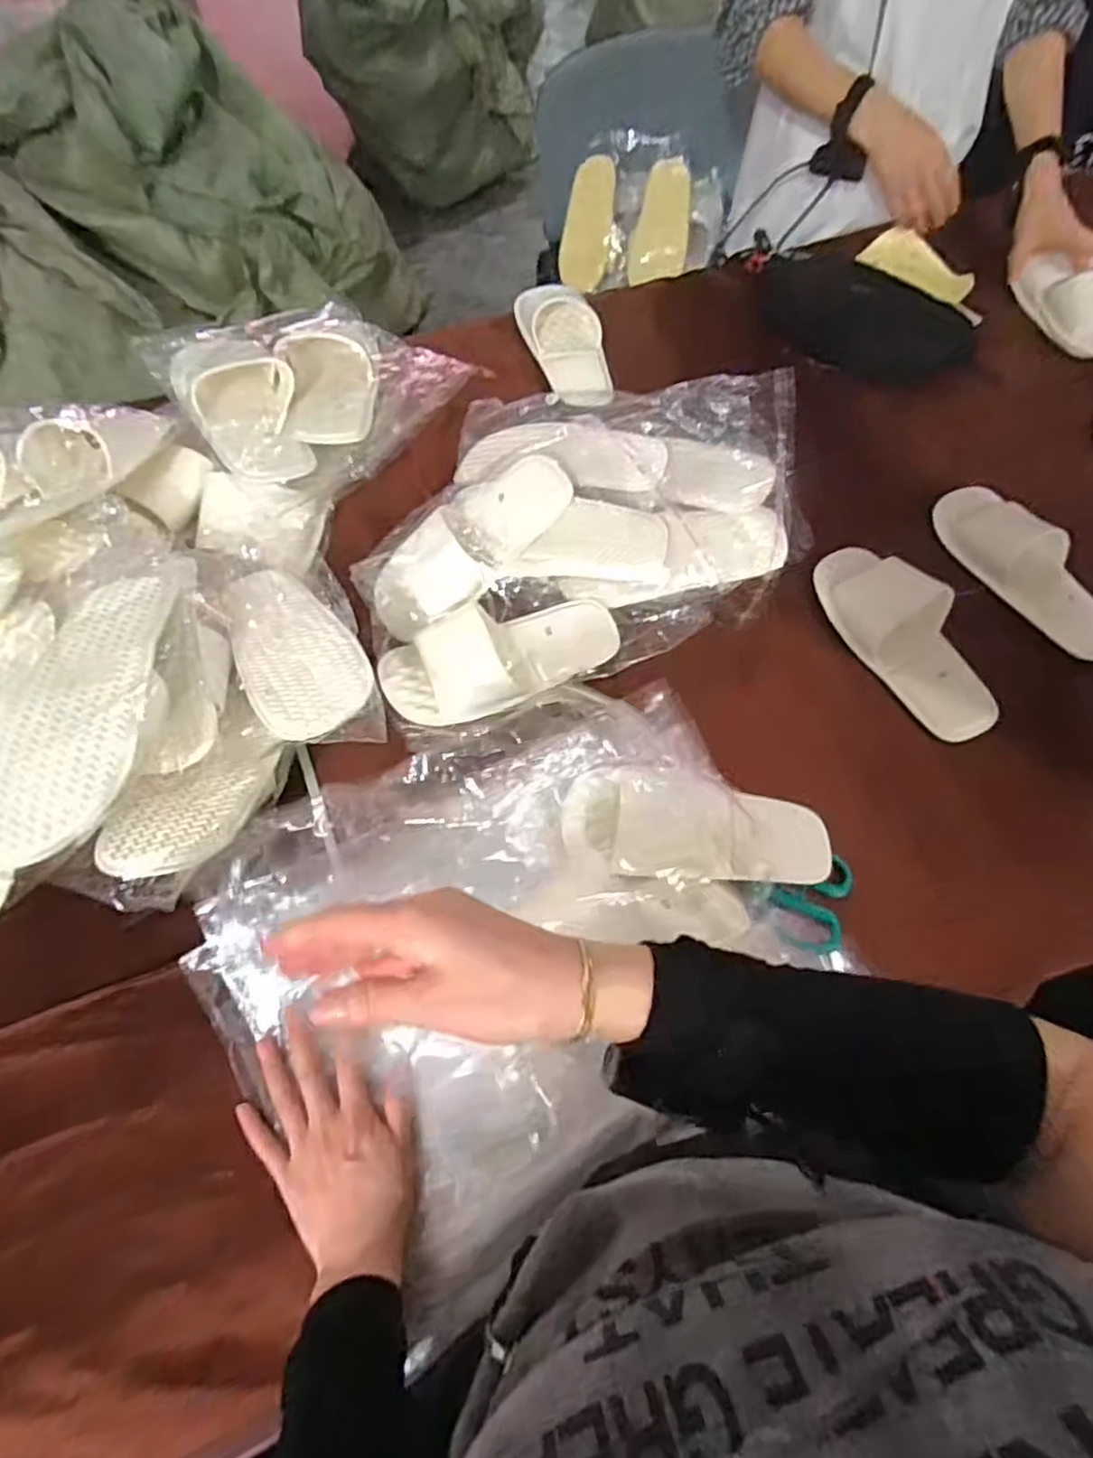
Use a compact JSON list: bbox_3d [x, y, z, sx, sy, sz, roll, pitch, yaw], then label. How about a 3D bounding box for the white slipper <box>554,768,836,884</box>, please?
[{"bbox_3d":[0.129,0.088,0.585,0.225,0.053,0.088,6,64,1],"label":"white slipper"}]

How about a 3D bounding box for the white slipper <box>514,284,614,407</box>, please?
[{"bbox_3d":[0.032,-0.491,0.888,0.094,0.038,0.221,-17,66,-10],"label":"white slipper"}]

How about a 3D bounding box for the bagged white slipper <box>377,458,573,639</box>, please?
[{"bbox_3d":[-0.075,-0.188,0.704,0.230,0.059,0.099,-43,69,-7],"label":"bagged white slipper"}]

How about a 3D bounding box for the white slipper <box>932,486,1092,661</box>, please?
[{"bbox_3d":[0.518,-0.174,0.745,0.085,0.050,0.228,-29,68,-15],"label":"white slipper"}]

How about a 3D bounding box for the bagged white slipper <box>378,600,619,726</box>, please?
[{"bbox_3d":[-0.039,-0.069,0.678,0.235,0.050,0.098,-15,65,-9],"label":"bagged white slipper"}]

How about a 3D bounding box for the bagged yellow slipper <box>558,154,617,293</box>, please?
[{"bbox_3d":[0.085,-1.013,1.409,0.104,0.241,0.045,12,19,6],"label":"bagged yellow slipper"}]

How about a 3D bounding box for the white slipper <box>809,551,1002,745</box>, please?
[{"bbox_3d":[0.365,-0.098,0.704,0.092,0.043,0.228,-26,67,-14],"label":"white slipper"}]

